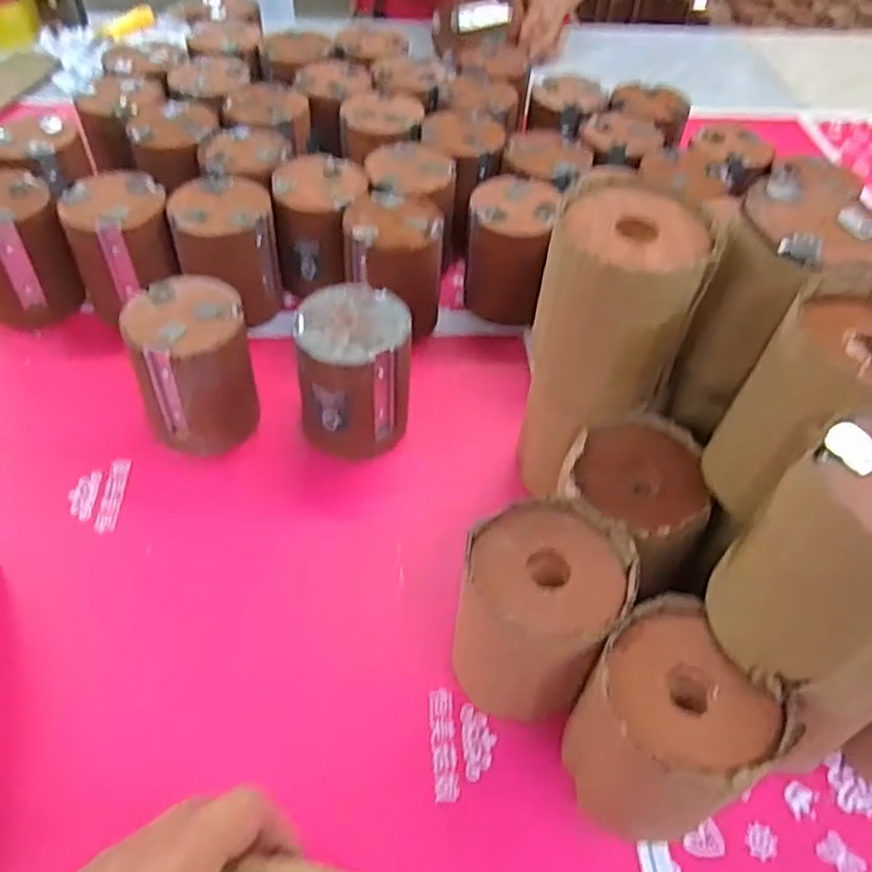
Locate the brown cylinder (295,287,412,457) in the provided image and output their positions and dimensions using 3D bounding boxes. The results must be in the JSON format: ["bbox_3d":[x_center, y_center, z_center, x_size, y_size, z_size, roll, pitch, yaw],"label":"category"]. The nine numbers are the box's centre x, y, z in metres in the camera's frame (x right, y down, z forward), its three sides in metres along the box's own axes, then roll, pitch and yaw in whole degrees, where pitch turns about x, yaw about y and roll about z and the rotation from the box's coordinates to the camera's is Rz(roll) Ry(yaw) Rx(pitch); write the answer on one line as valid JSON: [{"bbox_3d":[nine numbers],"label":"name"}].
[{"bbox_3d":[-0.057,-0.044,0.526,0.075,0.099,0.082,2,49,-2],"label":"brown cylinder"}]

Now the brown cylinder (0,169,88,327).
[{"bbox_3d":[-0.342,-0.148,0.592,0.078,0.103,0.081,-27,56,-25],"label":"brown cylinder"}]

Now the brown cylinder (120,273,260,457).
[{"bbox_3d":[-0.169,-0.048,0.515,0.073,0.098,0.079,2,49,-2],"label":"brown cylinder"}]

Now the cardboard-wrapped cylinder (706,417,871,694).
[{"bbox_3d":[0.180,0.053,0.310,0.090,0.100,0.084,-30,59,-26],"label":"cardboard-wrapped cylinder"}]

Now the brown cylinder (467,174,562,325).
[{"bbox_3d":[0.061,-0.156,0.625,0.071,0.095,0.074,14,49,8],"label":"brown cylinder"}]

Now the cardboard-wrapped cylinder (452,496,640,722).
[{"bbox_3d":[0.055,0.100,0.404,0.083,0.103,0.089,2,50,-3],"label":"cardboard-wrapped cylinder"}]

